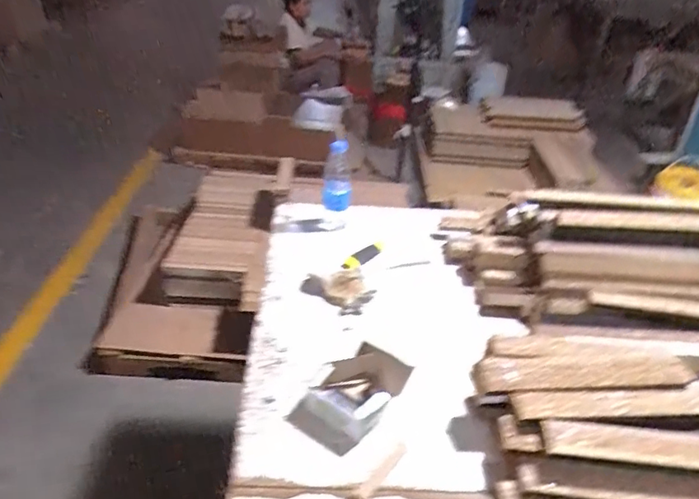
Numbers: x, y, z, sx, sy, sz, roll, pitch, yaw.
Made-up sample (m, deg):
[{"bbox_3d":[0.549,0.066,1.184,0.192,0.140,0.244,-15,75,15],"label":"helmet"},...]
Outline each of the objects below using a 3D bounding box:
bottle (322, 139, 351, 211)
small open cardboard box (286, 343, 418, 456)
[{"bbox_3d":[-0.024,-0.175,1.237,0.066,0.156,0.075,4,33,0],"label":"bottle"},{"bbox_3d":[0.007,0.223,0.850,0.114,0.051,0.184,30,41,31],"label":"small open cardboard box"}]

